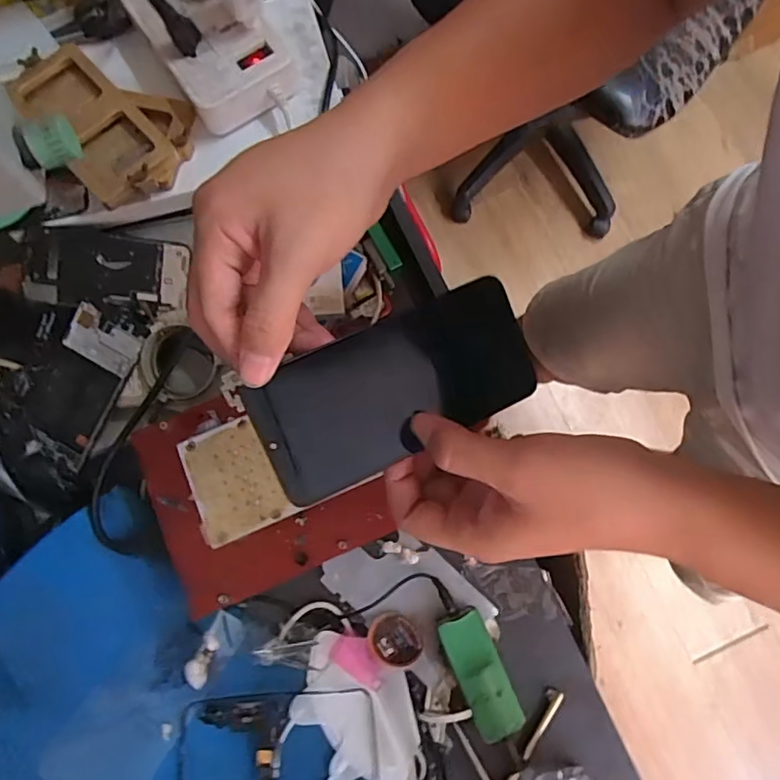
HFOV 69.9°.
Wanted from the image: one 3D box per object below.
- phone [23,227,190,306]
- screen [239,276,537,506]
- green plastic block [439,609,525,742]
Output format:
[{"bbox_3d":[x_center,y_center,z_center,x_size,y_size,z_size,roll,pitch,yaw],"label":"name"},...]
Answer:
[{"bbox_3d":[-0.262,-0.113,0.520,0.138,0.007,0.065,3,95,-7],"label":"phone"},{"bbox_3d":[0.003,-0.001,0.304,0.150,0.009,0.073,-25,98,-9],"label":"screen"},{"bbox_3d":[0.076,0.240,0.475,0.039,0.029,0.094,-23,77,-4],"label":"green plastic block"}]

